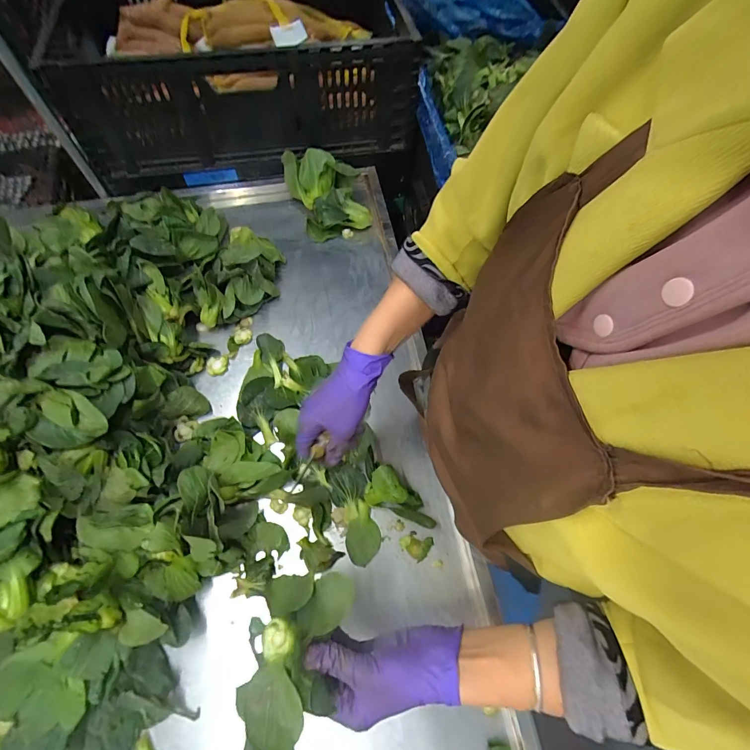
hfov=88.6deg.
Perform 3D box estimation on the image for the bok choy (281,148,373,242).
[{"bbox_3d":[-0.092,-0.355,0.731,0.126,0.082,0.167,-21,67,-10],"label":"bok choy"}]

